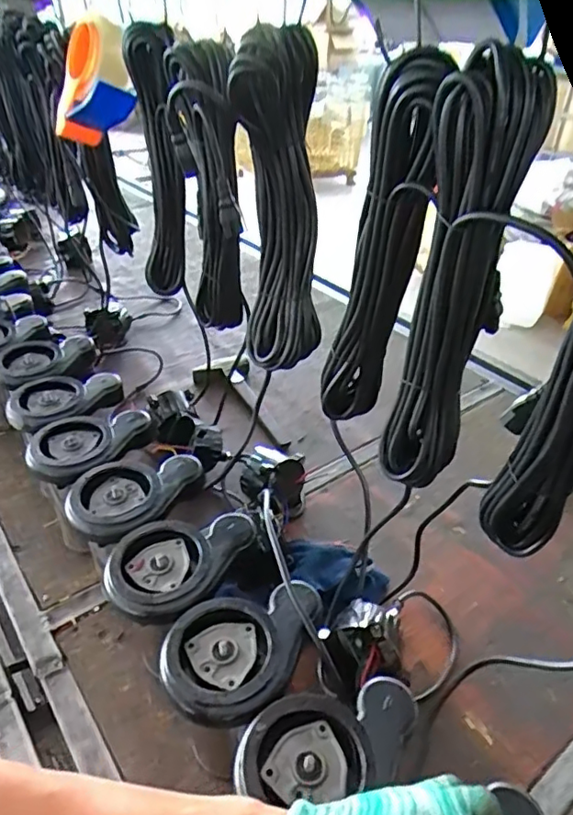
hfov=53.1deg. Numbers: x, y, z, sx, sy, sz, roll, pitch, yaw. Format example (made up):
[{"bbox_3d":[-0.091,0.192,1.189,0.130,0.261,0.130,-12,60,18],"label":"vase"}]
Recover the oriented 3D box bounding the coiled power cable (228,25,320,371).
[{"bbox_3d":[-0.006,-0.200,0.609,0.074,0.331,0.067,10,36,13],"label":"coiled power cable"}]

